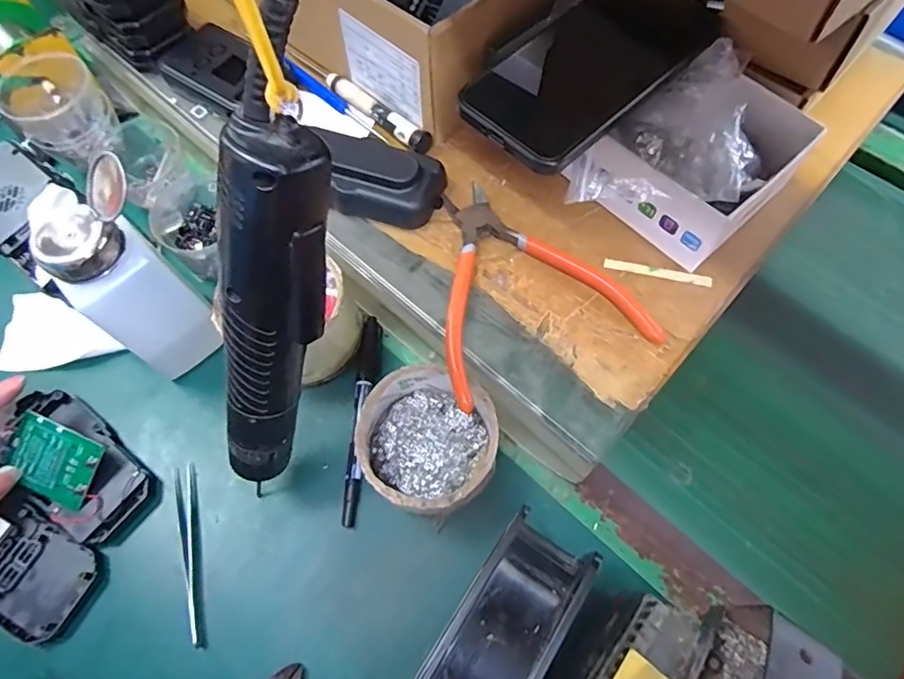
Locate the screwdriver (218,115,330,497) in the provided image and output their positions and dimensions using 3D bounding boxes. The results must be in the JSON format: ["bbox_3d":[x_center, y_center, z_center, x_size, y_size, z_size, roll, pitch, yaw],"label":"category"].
[{"bbox_3d":[-0.079,0.002,0.244,0.040,0.191,0.031,32,42,14],"label":"screwdriver"}]

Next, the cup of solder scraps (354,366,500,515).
[{"bbox_3d":[-0.014,0.061,0.331,0.077,0.048,0.083,0,66,1],"label":"cup of solder scraps"}]

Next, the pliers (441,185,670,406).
[{"bbox_3d":[0.042,-0.041,0.342,0.127,0.011,0.140,-18,67,-7],"label":"pliers"}]

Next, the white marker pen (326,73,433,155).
[{"bbox_3d":[-0.054,-0.163,0.397,0.096,0.013,0.016,40,72,17],"label":"white marker pen"}]

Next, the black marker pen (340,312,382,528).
[{"bbox_3d":[-0.060,0.051,0.368,0.014,0.013,0.138,2,66,2],"label":"black marker pen"}]

